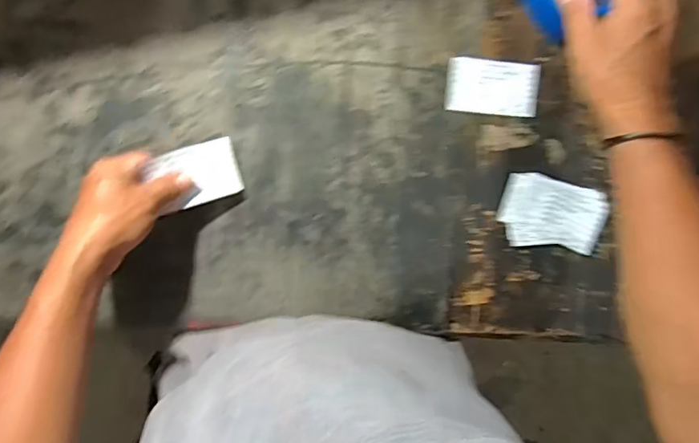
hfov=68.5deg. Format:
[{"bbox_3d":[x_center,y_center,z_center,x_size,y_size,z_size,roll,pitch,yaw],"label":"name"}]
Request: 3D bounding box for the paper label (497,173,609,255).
[{"bbox_3d":[0.213,-0.006,0.540,0.101,0.018,0.075,14,96,-6],"label":"paper label"}]

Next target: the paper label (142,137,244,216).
[{"bbox_3d":[-0.144,-0.044,0.488,0.082,0.008,0.056,-21,113,-27],"label":"paper label"}]

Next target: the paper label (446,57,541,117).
[{"bbox_3d":[0.149,-0.138,0.527,0.095,0.010,0.052,3,97,-5],"label":"paper label"}]

